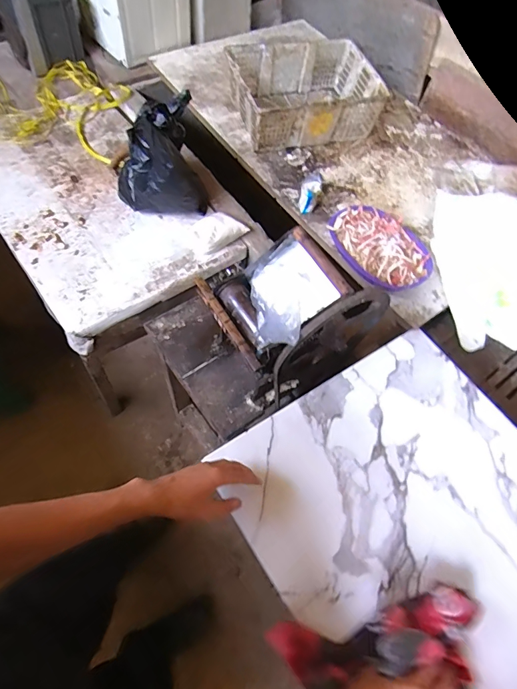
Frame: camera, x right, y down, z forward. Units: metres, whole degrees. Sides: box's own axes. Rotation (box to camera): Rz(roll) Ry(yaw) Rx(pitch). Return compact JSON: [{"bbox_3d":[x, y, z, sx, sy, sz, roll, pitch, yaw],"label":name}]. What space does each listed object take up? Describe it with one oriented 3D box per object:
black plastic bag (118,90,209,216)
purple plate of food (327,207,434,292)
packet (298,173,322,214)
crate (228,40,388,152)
[{"bbox_3d":[-0.267,-0.507,1.120,0.231,0.284,0.188,-18,65,-17],"label":"black plastic bag"},{"bbox_3d":[0.349,-0.278,1.128,0.216,0.068,0.291,-23,67,-19],"label":"purple plate of food"},{"bbox_3d":[0.156,-0.468,1.248,0.060,0.053,0.137,16,72,7],"label":"packet"},{"bbox_3d":[0.152,-0.863,1.422,0.490,0.165,0.366,-11,64,-14],"label":"crate"}]

